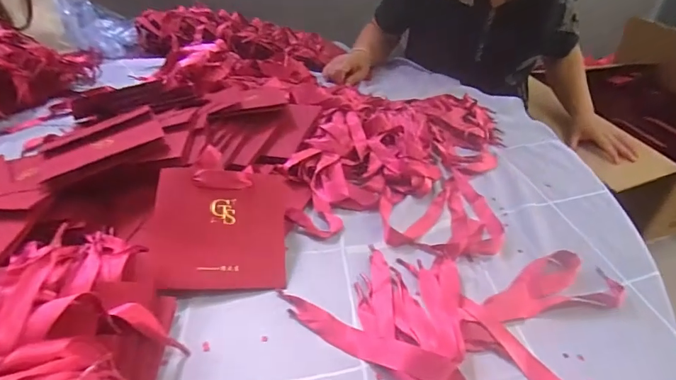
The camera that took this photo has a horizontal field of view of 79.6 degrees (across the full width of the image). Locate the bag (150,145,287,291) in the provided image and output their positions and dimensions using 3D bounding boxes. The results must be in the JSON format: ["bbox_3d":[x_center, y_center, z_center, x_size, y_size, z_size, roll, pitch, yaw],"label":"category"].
[{"bbox_3d":[-0.123,0.029,0.447,0.143,0.020,0.167,7,57,-20],"label":"bag"}]

